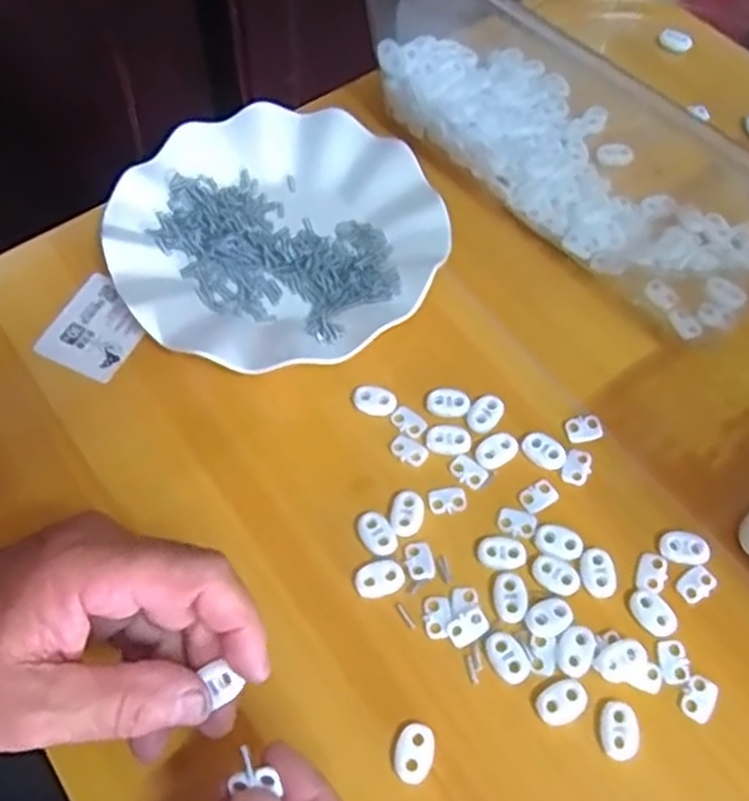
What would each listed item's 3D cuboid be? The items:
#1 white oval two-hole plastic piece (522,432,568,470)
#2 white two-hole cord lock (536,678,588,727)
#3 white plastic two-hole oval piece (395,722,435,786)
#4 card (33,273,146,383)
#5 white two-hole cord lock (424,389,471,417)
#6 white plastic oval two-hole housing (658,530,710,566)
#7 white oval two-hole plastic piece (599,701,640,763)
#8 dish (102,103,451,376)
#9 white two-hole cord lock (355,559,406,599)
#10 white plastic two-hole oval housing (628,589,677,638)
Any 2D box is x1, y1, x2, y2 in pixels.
[{"bbox_3d":[0.086,0.026,0.394,0.022,0.005,0.015,31,65,15],"label":"white oval two-hole plastic piece"},{"bbox_3d":[0.081,0.130,0.335,0.022,0.004,0.016,-26,65,-15],"label":"white two-hole cord lock"},{"bbox_3d":[0.017,0.148,0.326,0.016,0.004,0.023,12,61,5],"label":"white plastic two-hole oval piece"},{"bbox_3d":[-0.153,-0.041,0.434,0.049,0.004,0.058,23,63,11],"label":"card"},{"bbox_3d":[0.039,0.001,0.406,0.022,0.004,0.015,-1,61,-2],"label":"white two-hole cord lock"},{"bbox_3d":[0.147,0.070,0.370,0.022,0.004,0.016,7,61,2],"label":"white plastic oval two-hole housing"},{"bbox_3d":[0.104,0.140,0.329,0.016,0.004,0.023,8,61,3],"label":"white oval two-hole plastic piece"},{"bbox_3d":[-0.057,-0.097,0.447,0.178,0.022,0.180,1,61,-1],"label":"dish"},{"bbox_3d":[0.003,0.083,0.361,0.023,0.004,0.016,-15,63,-10],"label":"white two-hole cord lock"},{"bbox_3d":[0.128,0.097,0.355,0.016,0.004,0.022,-33,67,-18],"label":"white plastic two-hole oval housing"}]

